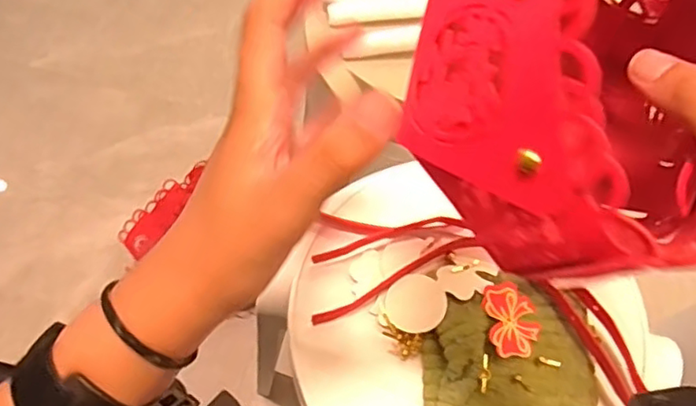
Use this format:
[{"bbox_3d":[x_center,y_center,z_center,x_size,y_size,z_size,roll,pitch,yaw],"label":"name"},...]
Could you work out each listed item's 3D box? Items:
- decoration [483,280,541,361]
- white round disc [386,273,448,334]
[{"bbox_3d":[0.114,0.080,0.426,0.036,0.006,0.052,-5,65,-5],"label":"decoration"},{"bbox_3d":[0.048,0.070,0.432,0.040,0.009,0.042,1,65,-2],"label":"white round disc"}]

